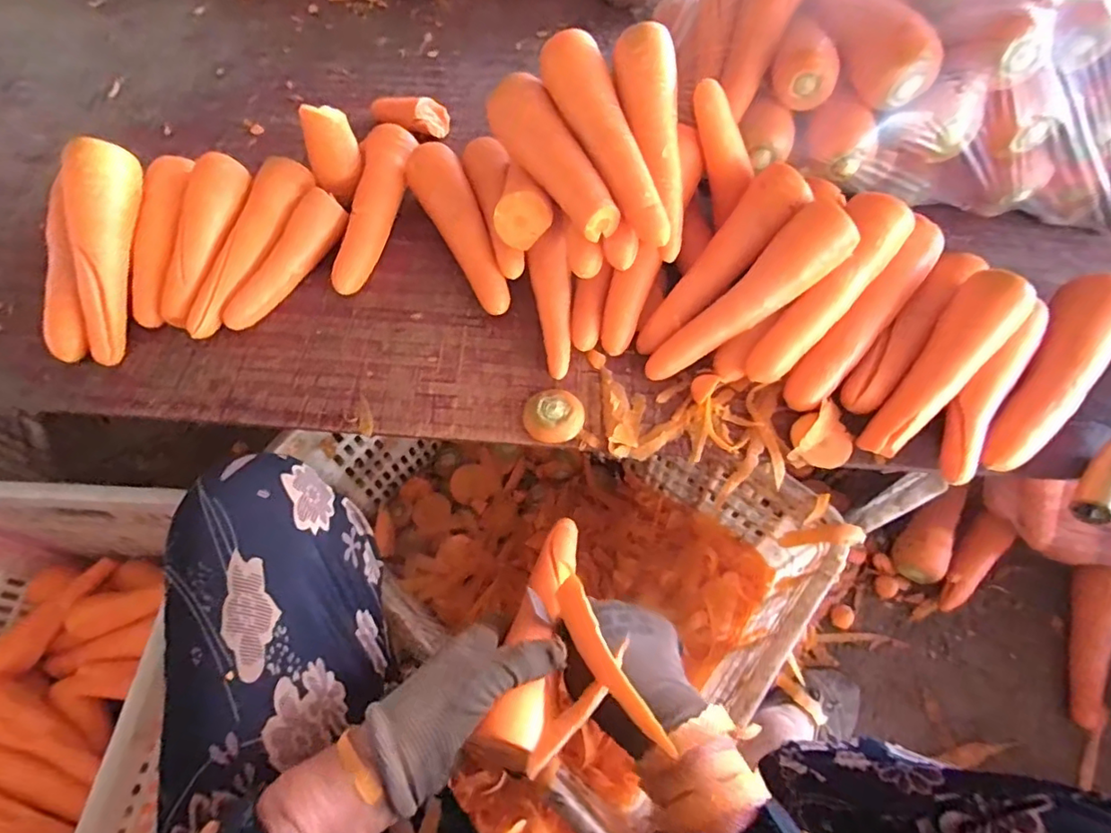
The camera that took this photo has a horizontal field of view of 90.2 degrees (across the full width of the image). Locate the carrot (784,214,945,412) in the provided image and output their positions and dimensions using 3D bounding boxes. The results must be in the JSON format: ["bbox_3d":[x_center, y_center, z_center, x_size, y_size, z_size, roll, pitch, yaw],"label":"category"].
[{"bbox_3d":[0.290,-0.091,0.515,0.041,0.035,0.211,39,87,19],"label":"carrot"}]

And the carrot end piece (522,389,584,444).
[{"bbox_3d":[-0.001,-0.002,0.511,0.054,0.013,0.055,0,61,-1],"label":"carrot end piece"}]

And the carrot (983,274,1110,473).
[{"bbox_3d":[0.454,-0.039,0.507,0.064,0.064,0.226,40,69,19],"label":"carrot"}]

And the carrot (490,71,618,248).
[{"bbox_3d":[-0.010,-0.242,0.503,0.054,0.043,0.193,-23,65,-12],"label":"carrot"}]

